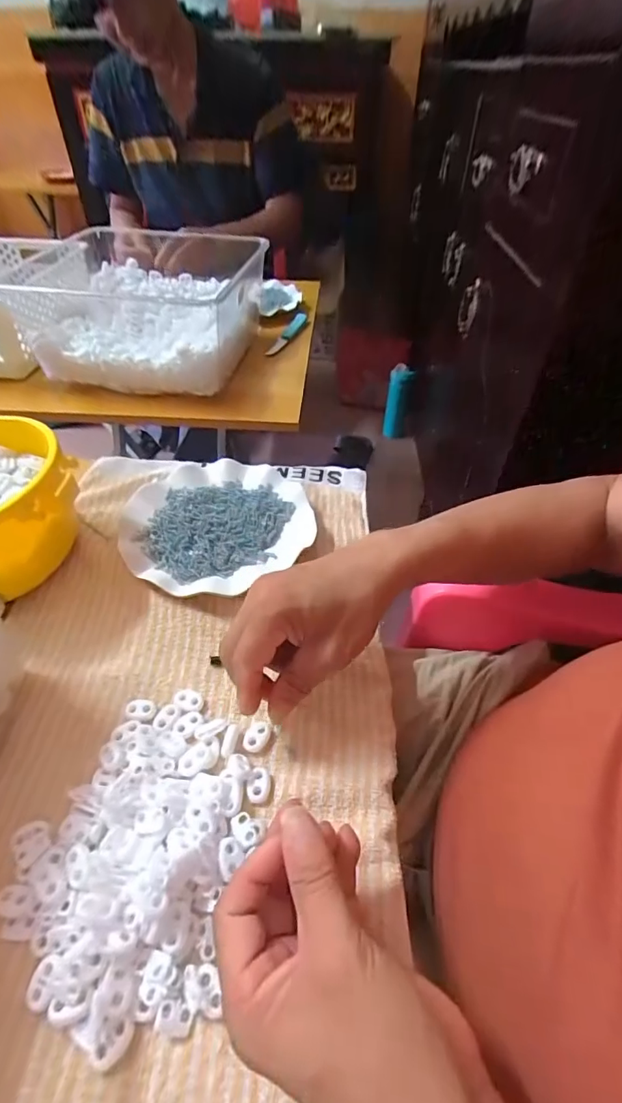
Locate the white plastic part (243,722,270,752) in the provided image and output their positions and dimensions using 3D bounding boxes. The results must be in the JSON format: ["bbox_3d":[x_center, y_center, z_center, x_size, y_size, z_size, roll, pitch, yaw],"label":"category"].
[{"bbox_3d":[-0.038,0.131,0.333,0.016,0.004,0.021,21,49,18],"label":"white plastic part"}]

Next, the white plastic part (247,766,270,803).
[{"bbox_3d":[-0.034,0.153,0.310,0.015,0.006,0.022,2,46,1],"label":"white plastic part"}]

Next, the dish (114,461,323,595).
[{"bbox_3d":[-0.091,-0.031,0.466,0.181,0.019,0.169,0,46,0],"label":"dish"}]

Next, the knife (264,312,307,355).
[{"bbox_3d":[-0.038,-0.381,0.826,0.023,0.008,0.187,12,47,11],"label":"knife"}]

